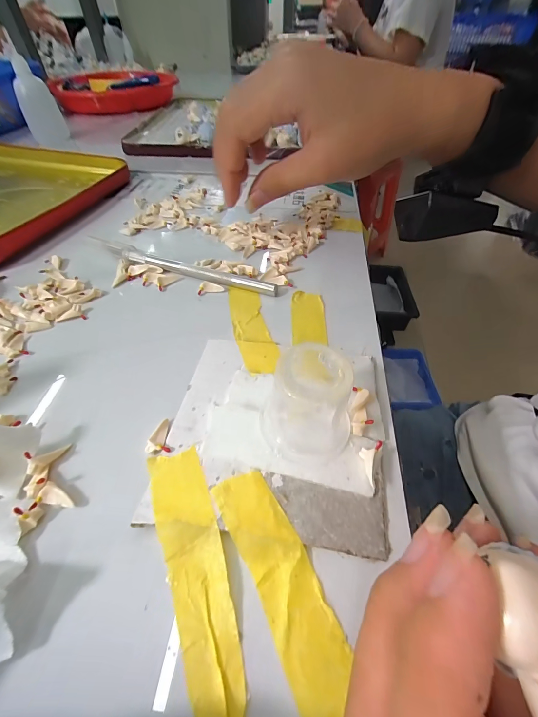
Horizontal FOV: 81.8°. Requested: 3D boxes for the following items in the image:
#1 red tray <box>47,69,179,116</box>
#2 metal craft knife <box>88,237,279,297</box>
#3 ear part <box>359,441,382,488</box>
[{"bbox_3d":[-0.269,-0.482,0.558,0.200,0.036,0.193,-7,49,-6],"label":"red tray"},{"bbox_3d":[-0.061,-0.064,0.216,0.141,0.009,0.011,17,51,15],"label":"metal craft knife"},{"bbox_3d":[0.038,0.040,0.120,0.006,0.010,0.016,16,51,14],"label":"ear part"}]

